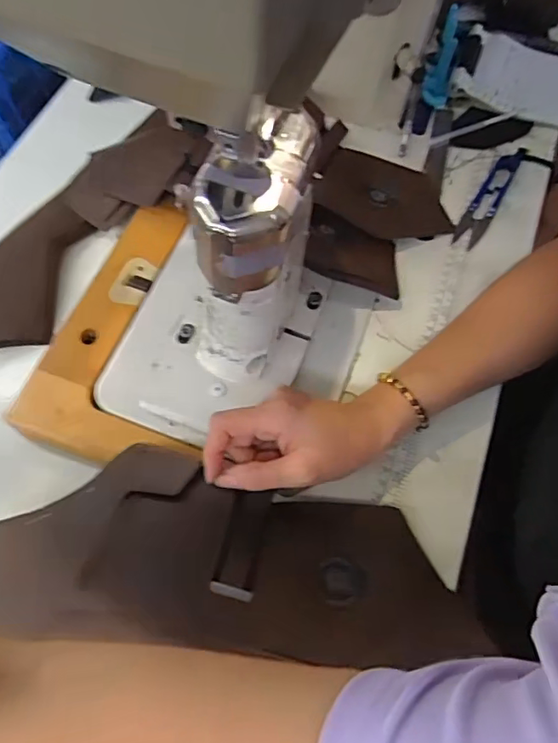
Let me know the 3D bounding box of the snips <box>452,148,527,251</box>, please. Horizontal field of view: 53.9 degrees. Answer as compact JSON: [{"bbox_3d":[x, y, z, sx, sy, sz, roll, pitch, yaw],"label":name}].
[{"bbox_3d":[0.197,-0.164,0.509,0.024,0.012,0.124,28,67,16],"label":"snips"}]

